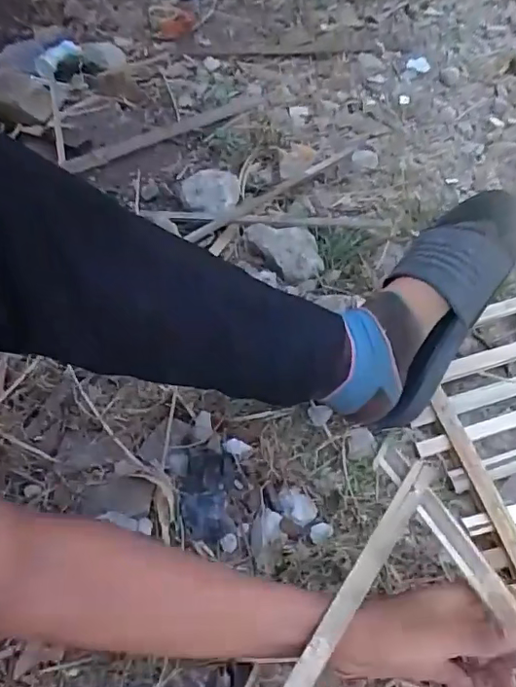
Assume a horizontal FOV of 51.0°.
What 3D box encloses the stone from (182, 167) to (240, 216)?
[{"bbox_3d":[-0.065,-0.211,0.761,0.080,0.038,0.071,-21,56,-10],"label":"stone"}]

